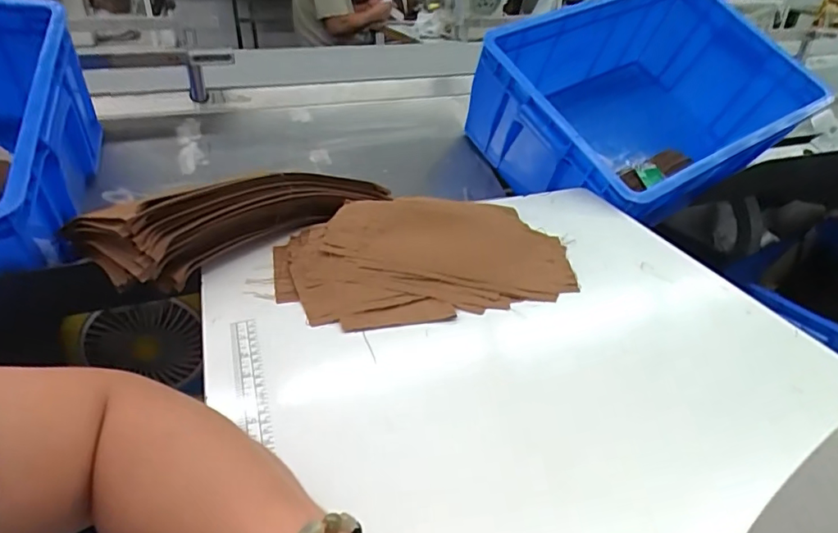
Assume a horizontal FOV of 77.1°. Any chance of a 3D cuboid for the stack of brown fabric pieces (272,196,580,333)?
[{"bbox_3d":[0.008,-0.018,0.571,0.321,0.041,0.186,-9,33,-13],"label":"stack of brown fabric pieces"}]

